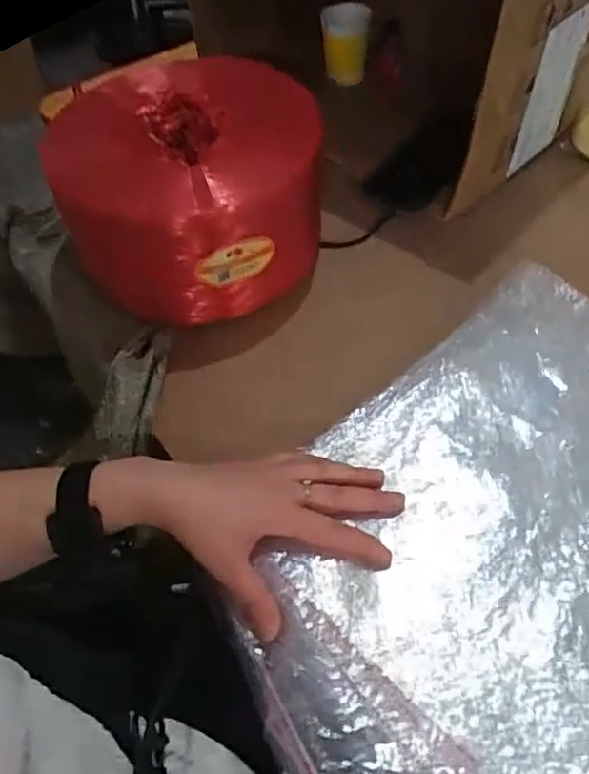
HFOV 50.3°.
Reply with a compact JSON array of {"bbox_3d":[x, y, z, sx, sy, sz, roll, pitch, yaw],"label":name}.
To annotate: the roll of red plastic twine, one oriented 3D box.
[{"bbox_3d":[-0.115,-0.191,0.618,0.219,0.122,0.259,-17,52,-9],"label":"roll of red plastic twine"}]

